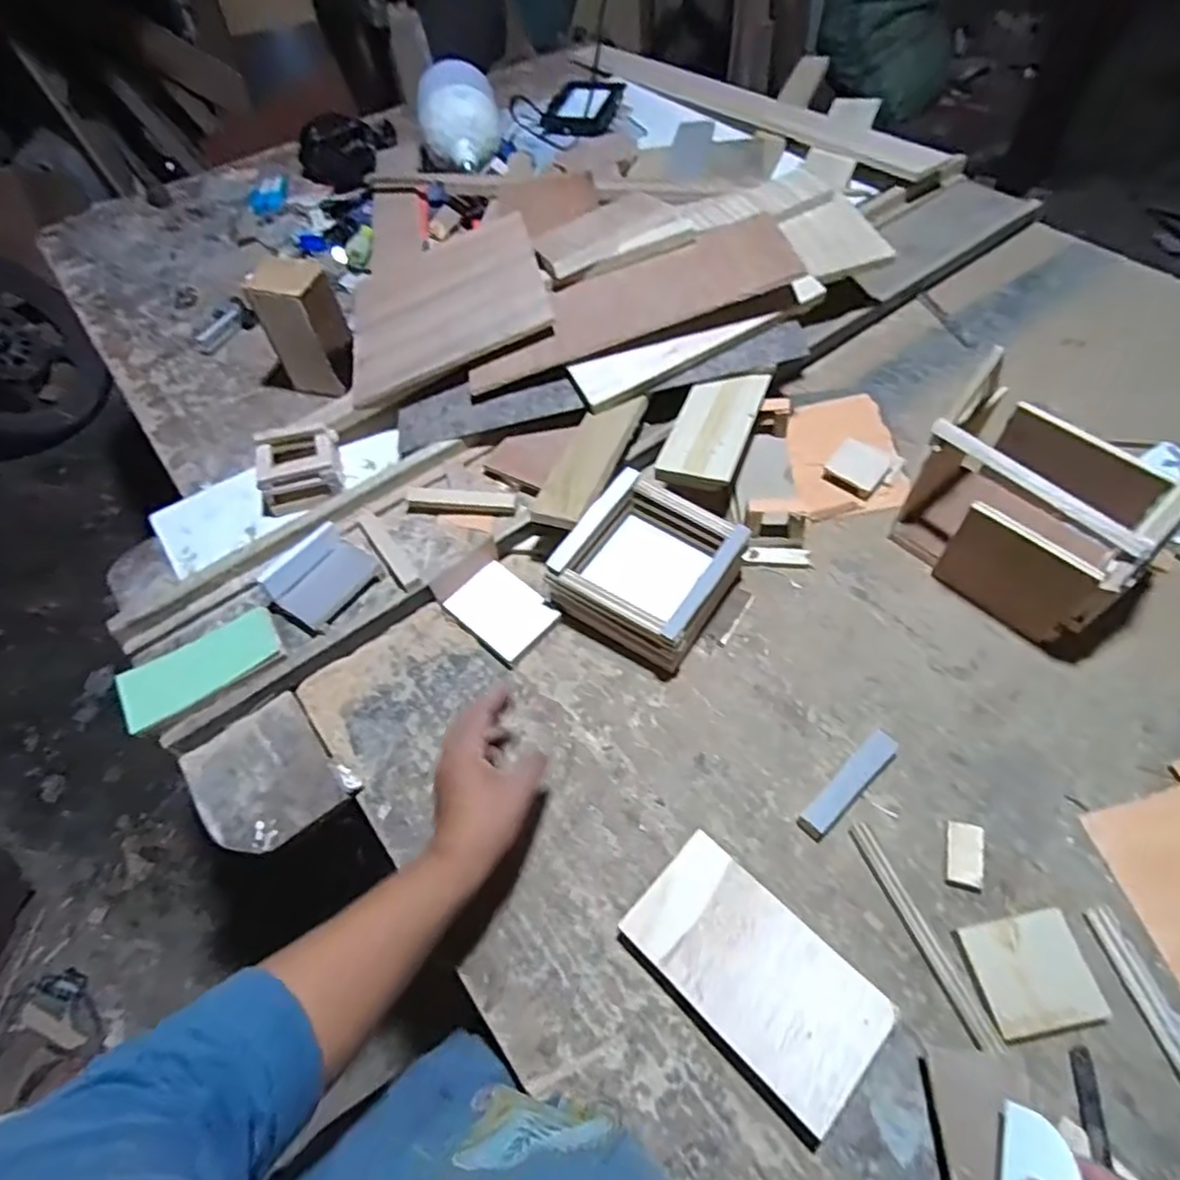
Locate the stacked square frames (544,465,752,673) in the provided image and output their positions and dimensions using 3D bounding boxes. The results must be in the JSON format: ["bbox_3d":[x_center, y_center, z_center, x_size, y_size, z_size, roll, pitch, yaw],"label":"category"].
[{"bbox_3d":[0.059,-0.022,0.641,0.142,0.082,0.145,27,63,21],"label":"stacked square frames"}]

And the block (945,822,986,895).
[{"bbox_3d":[0.293,0.208,0.515,0.025,0.010,0.049,12,58,13],"label":"block"}]

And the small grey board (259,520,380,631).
[{"bbox_3d":[-0.264,-0.014,0.648,0.079,0.019,0.091,30,64,22],"label":"small grey board"}]

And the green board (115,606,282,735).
[{"bbox_3d":[-0.366,0.071,0.622,0.140,0.013,0.069,-34,60,-17],"label":"green board"}]

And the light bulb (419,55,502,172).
[{"bbox_3d":[-0.219,-0.790,1.106,0.130,0.115,0.161,-11,56,-5],"label":"light bulb"}]

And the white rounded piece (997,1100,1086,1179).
[{"bbox_3d":[0.254,0.336,0.374,0.041,0.006,0.065,-7,57,44],"label":"white rounded piece"}]

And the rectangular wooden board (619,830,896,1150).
[{"bbox_3d":[0.115,0.275,0.476,0.171,0.029,0.099,38,67,25],"label":"rectangular wooden board"}]

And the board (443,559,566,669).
[{"bbox_3d":[-0.086,0.022,0.657,0.096,0.018,0.072,37,67,25],"label":"board"}]

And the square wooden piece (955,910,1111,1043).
[{"bbox_3d":[0.312,0.272,0.467,0.077,0.006,0.070,-10,56,-2],"label":"square wooden piece"}]

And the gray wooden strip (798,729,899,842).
[{"bbox_3d":[0.216,0.160,0.547,0.111,0.017,0.024,-38,61,-19],"label":"gray wooden strip"}]

